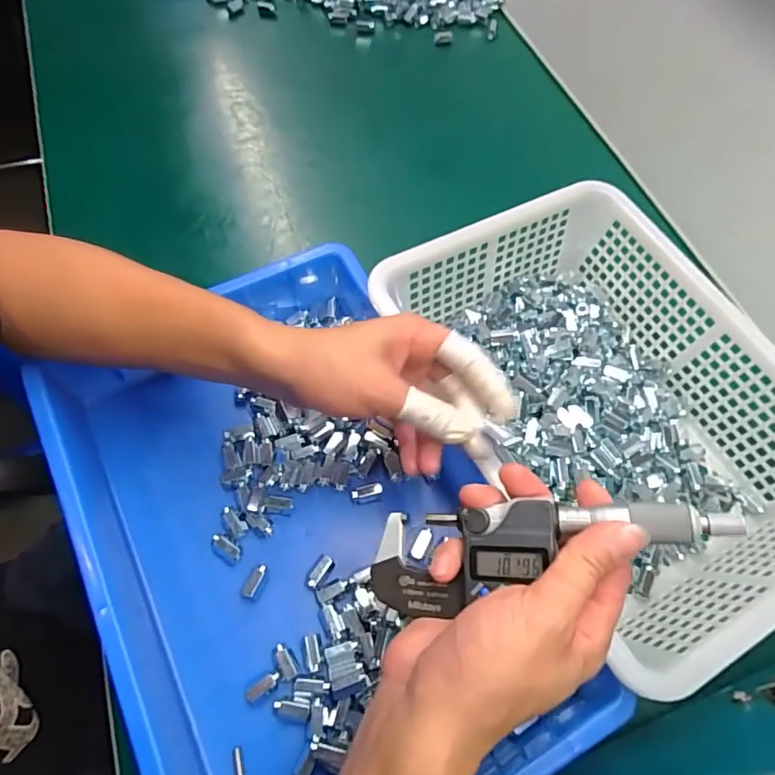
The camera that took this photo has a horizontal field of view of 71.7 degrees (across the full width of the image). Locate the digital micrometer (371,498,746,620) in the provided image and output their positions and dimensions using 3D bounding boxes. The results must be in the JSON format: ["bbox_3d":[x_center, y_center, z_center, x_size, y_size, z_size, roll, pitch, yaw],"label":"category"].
[{"bbox_3d":[0.067,0.069,0.246,0.163,0.017,0.046,-17,62,17],"label":"digital micrometer"}]

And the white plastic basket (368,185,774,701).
[{"bbox_3d":[0.157,0.013,0.399,0.228,0.089,0.318,-25,66,-14],"label":"white plastic basket"}]

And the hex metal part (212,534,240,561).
[{"bbox_3d":[-0.110,0.108,0.365,0.024,0.008,0.008,33,66,13],"label":"hex metal part"}]

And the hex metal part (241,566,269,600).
[{"bbox_3d":[-0.087,0.130,0.356,0.011,0.009,0.022,27,65,10],"label":"hex metal part"}]

